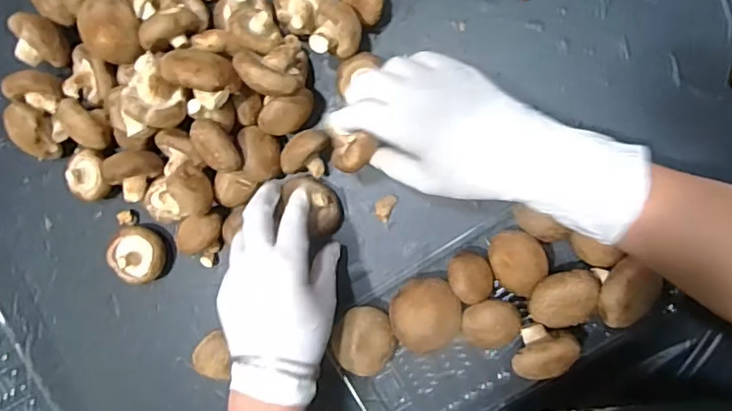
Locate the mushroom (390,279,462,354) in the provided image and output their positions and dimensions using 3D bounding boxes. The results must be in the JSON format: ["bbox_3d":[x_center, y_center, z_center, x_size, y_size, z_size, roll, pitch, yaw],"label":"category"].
[{"bbox_3d":[0.044,0.079,0.413,0.051,0.036,0.051,0,92,8],"label":"mushroom"}]

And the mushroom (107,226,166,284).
[{"bbox_3d":[-0.184,0.040,0.447,0.042,0.028,0.045,0,92,8],"label":"mushroom"}]

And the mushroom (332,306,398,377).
[{"bbox_3d":[0.000,0.099,0.417,0.045,0.040,0.045,0,92,8],"label":"mushroom"}]

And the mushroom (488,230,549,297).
[{"bbox_3d":[0.108,0.039,0.404,0.042,0.029,0.037,42,97,5],"label":"mushroom"}]

